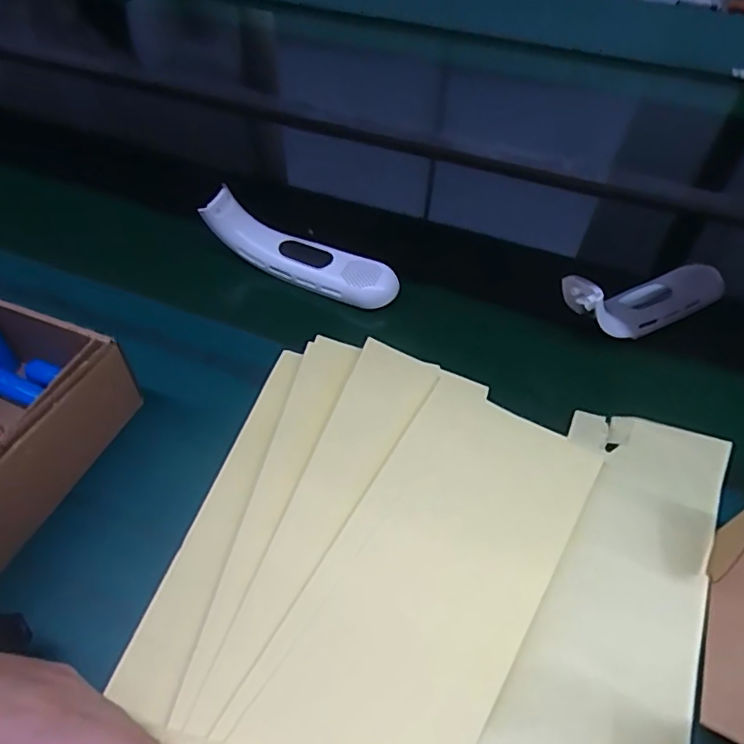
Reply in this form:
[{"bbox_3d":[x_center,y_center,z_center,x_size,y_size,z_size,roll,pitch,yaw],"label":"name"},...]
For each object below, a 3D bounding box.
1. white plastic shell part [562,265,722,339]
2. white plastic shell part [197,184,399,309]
[{"bbox_3d":[0.257,-0.068,0.505,0.190,0.045,0.050,-10,49,-29],"label":"white plastic shell part"},{"bbox_3d":[-0.065,-0.121,0.528,0.191,0.063,0.047,17,53,17],"label":"white plastic shell part"}]

